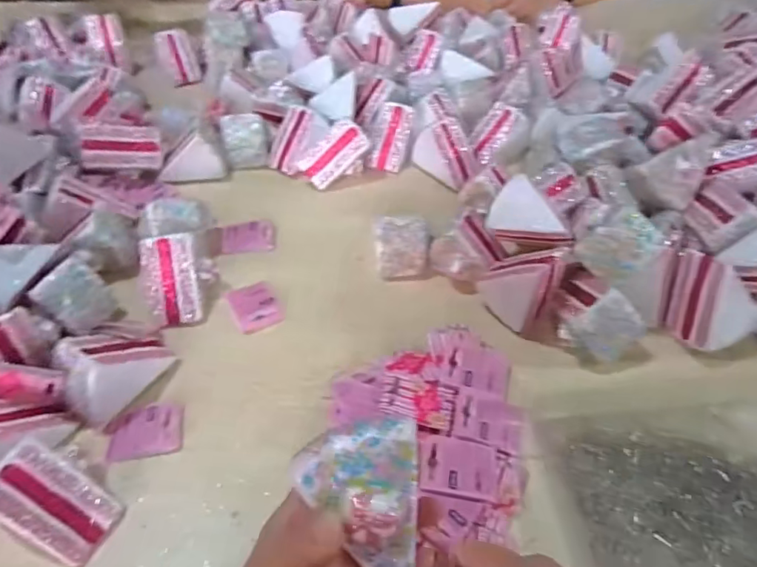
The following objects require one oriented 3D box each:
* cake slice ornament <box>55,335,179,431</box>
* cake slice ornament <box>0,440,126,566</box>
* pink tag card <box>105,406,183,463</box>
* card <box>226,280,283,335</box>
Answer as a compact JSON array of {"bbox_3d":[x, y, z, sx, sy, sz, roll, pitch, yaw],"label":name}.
[{"bbox_3d":[-0.222,0.064,0.440,0.048,0.059,0.084,22,49,18],"label":"cake slice ornament"},{"bbox_3d":[-0.219,0.147,0.358,0.069,0.057,0.051,22,49,18],"label":"cake slice ornament"},{"bbox_3d":[-0.187,0.121,0.431,0.055,0.006,0.042,-6,50,-11],"label":"pink tag card"},{"bbox_3d":[-0.121,0.023,0.531,0.046,0.004,0.060,-14,49,-25],"label":"card"}]

